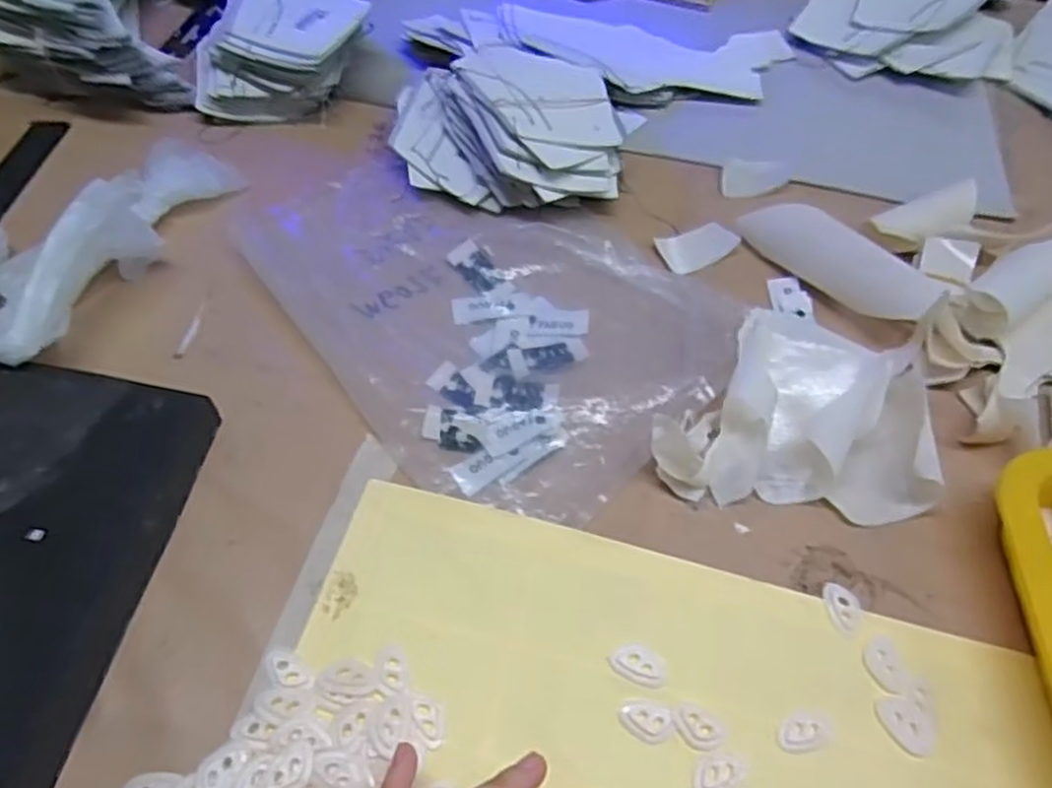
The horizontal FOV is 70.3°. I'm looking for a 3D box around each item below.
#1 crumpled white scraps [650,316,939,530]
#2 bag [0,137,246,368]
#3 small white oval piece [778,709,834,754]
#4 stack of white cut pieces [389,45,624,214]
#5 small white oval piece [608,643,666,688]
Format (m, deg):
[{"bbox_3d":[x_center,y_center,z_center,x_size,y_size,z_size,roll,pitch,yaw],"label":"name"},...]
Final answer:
[{"bbox_3d":[0.146,0.004,0.403,0.149,0.038,0.113,8,56,1],"label":"crumpled white scraps"},{"bbox_3d":[-0.274,-0.102,0.439,0.112,0.065,0.186,19,57,8],"label":"bag"},{"bbox_3d":[0.124,0.149,0.330,0.027,0.004,0.016,-16,59,-14],"label":"small white oval piece"},{"bbox_3d":[-0.006,-0.193,0.517,0.164,0.044,0.144,3,56,-2],"label":"stack of white cut pieces"},{"bbox_3d":[0.051,0.123,0.340,0.025,0.004,0.016,22,58,10],"label":"small white oval piece"}]

